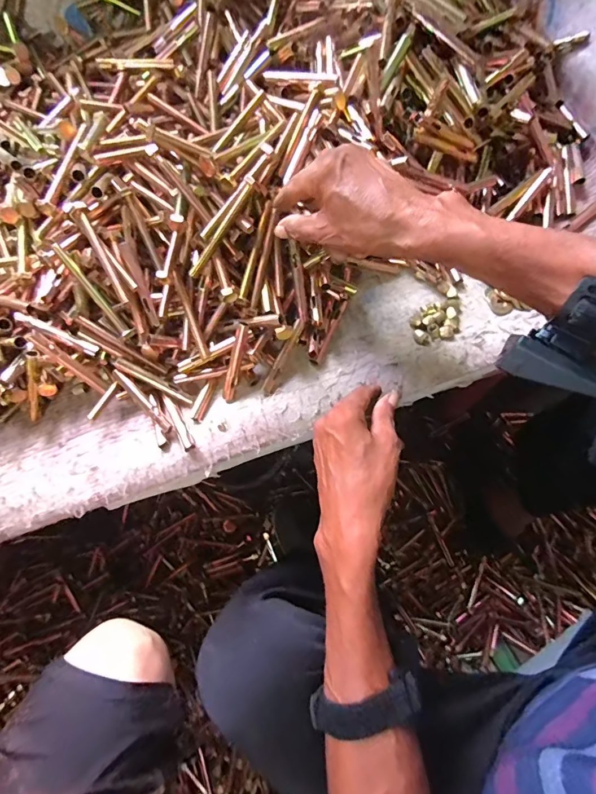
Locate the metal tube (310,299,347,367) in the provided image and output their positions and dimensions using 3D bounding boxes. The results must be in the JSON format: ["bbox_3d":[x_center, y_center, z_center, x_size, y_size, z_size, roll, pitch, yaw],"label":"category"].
[{"bbox_3d":[0.037,-0.072,0.440,0.009,0.008,0.085,26,73,11],"label":"metal tube"}]

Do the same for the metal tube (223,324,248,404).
[{"bbox_3d":[-0.063,-0.034,0.405,0.010,0.008,0.083,21,115,10],"label":"metal tube"}]

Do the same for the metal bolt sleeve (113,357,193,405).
[{"bbox_3d":[-0.147,-0.016,0.412,0.084,0.010,0.012,30,73,-9],"label":"metal bolt sleeve"}]

